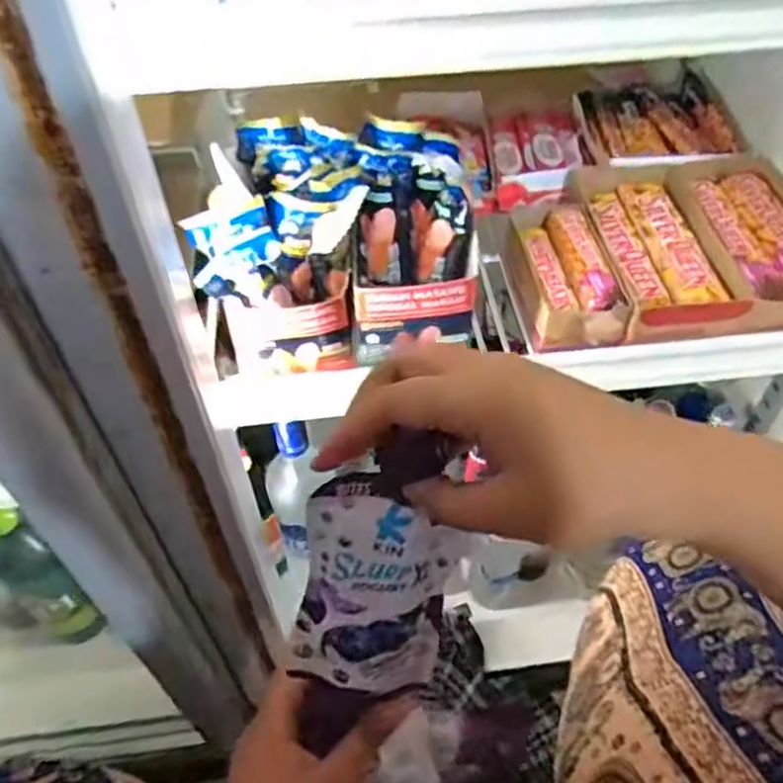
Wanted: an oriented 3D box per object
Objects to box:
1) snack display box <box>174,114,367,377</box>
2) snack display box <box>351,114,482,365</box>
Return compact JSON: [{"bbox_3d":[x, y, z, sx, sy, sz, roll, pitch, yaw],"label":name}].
[{"bbox_3d":[-0.082,-0.111,0.552,0.116,0.126,0.145,-4,52,-3],"label":"snack display box"},{"bbox_3d":[0.016,-0.115,0.557,0.090,0.117,0.146,-1,52,-1],"label":"snack display box"}]

